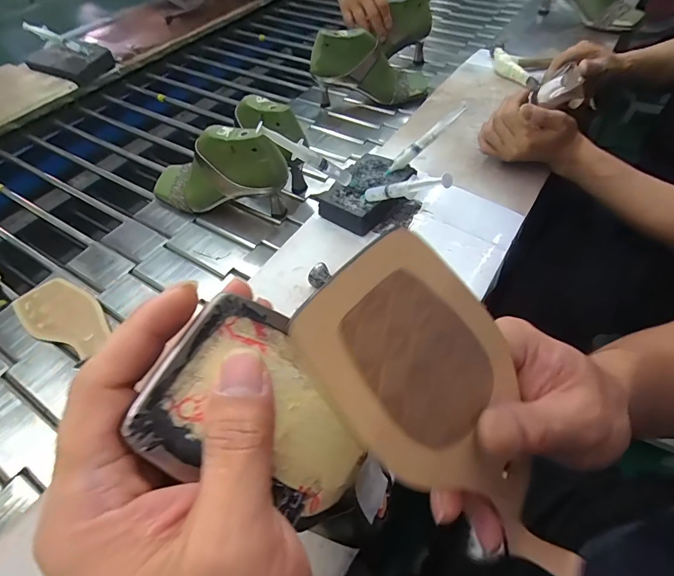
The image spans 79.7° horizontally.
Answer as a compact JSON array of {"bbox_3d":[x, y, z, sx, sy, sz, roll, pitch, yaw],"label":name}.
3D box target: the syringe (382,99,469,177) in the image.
[{"bbox_3d":[0.123,-0.205,0.551,0.140,0.019,0.013,-41,59,4],"label":"syringe"}]

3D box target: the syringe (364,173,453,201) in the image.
[{"bbox_3d":[0.077,-0.114,0.467,0.012,0.021,0.138,-43,26,-25],"label":"syringe"}]

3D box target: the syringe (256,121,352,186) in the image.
[{"bbox_3d":[-0.038,-0.167,0.508,0.133,0.022,0.012,24,49,-26],"label":"syringe"}]

